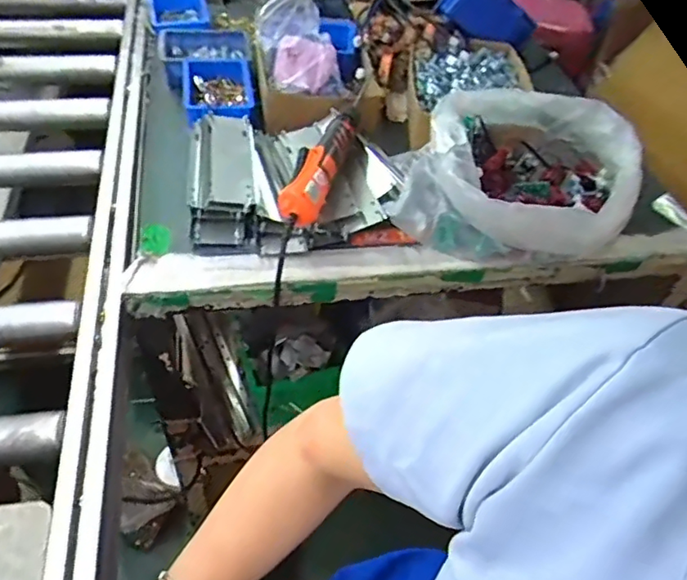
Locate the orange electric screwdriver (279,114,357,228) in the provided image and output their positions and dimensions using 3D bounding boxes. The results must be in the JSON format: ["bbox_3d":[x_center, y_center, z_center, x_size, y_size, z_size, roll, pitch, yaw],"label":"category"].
[{"bbox_3d":[-0.029,-0.160,0.724,0.052,0.033,0.212,14,48,6],"label":"orange electric screwdriver"}]

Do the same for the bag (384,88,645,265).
[{"bbox_3d":[0.228,-0.159,0.774,0.285,0.108,0.267,19,48,10],"label":"bag"}]

